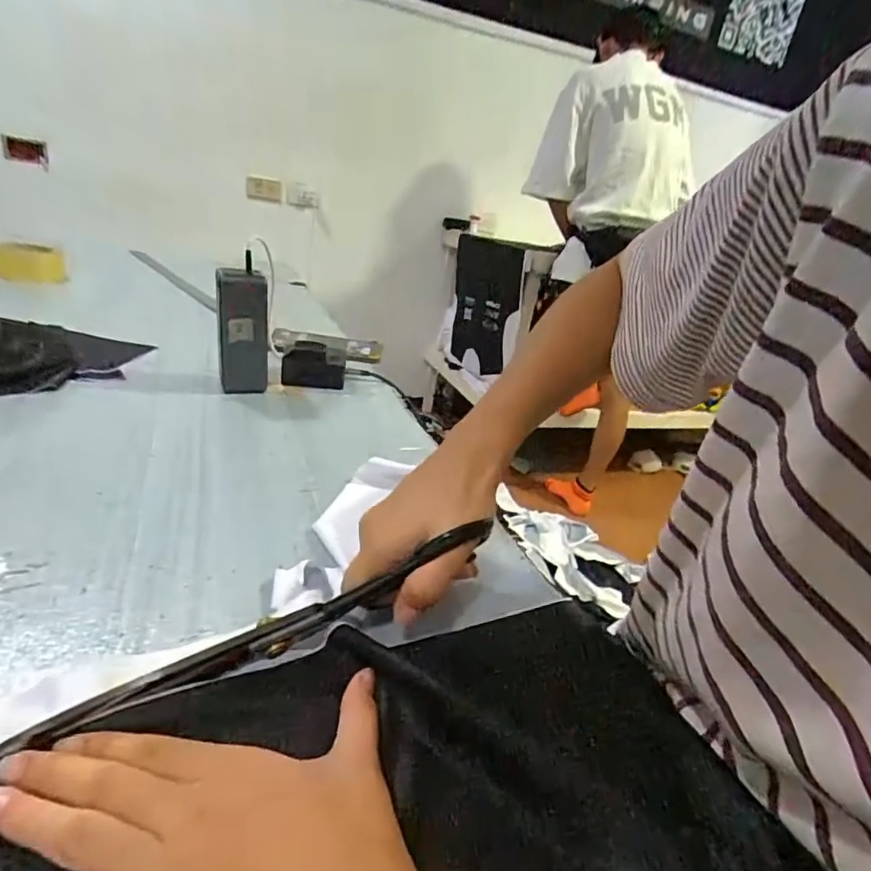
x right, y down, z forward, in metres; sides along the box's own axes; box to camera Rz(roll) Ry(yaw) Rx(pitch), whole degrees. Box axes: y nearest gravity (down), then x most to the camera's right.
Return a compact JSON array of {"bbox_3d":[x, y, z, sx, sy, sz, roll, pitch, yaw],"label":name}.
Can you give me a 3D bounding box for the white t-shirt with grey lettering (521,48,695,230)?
[{"bbox_3d":[0.490,-0.771,1.429,0.417,0.376,0.193,-1,25,-22],"label":"white t-shirt with grey lettering"}]

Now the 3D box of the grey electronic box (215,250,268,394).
[{"bbox_3d":[-0.211,-0.112,0.589,0.050,0.142,0.033,1,25,-18],"label":"grey electronic box"}]

